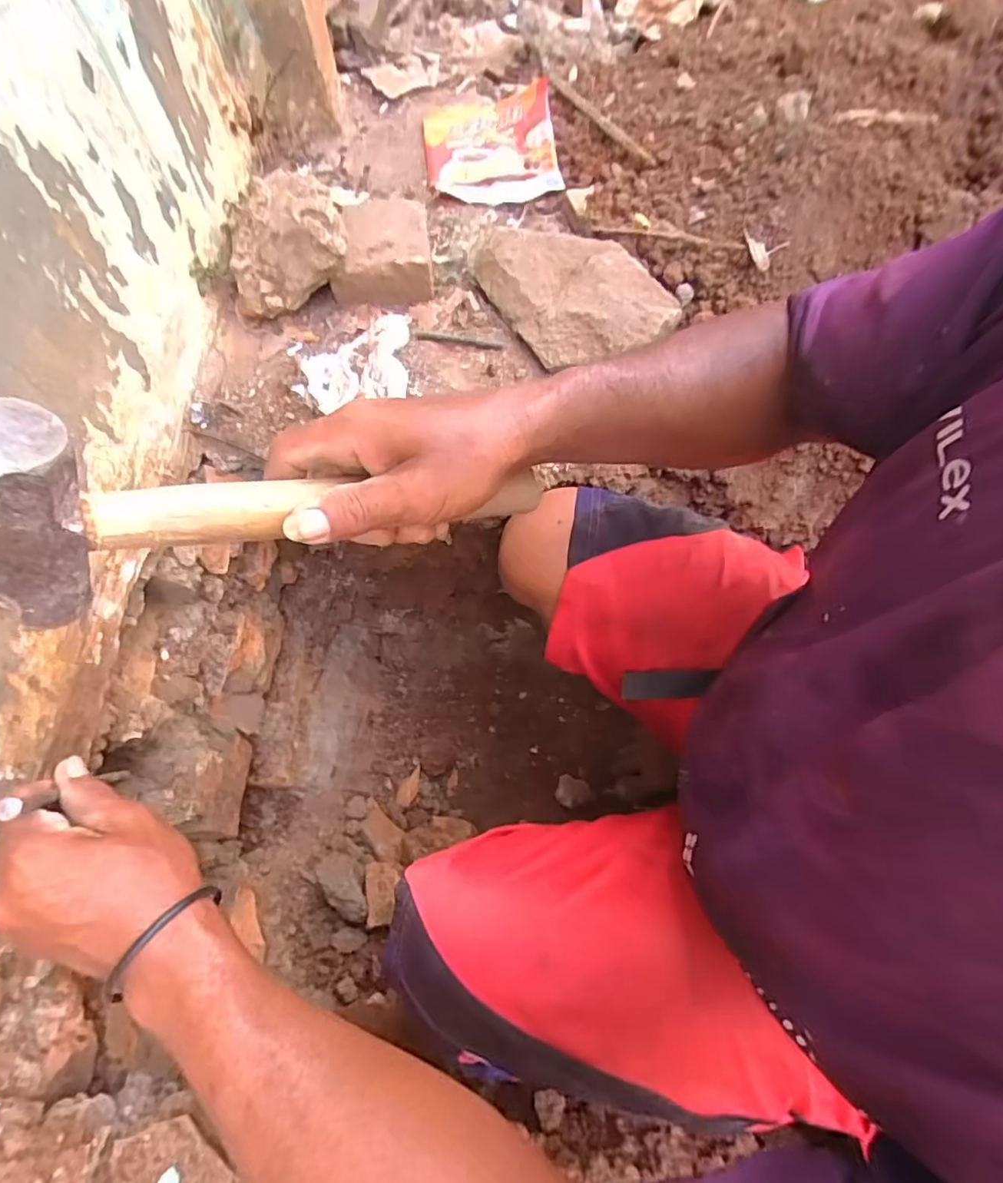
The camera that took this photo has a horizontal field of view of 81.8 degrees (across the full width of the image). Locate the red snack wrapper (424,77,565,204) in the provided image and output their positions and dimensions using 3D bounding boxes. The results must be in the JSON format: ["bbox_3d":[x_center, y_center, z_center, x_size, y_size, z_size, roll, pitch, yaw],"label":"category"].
[{"bbox_3d":[-0.016,-0.580,0.731,0.157,0.026,0.218,-5,63,1],"label":"red snack wrapper"}]

